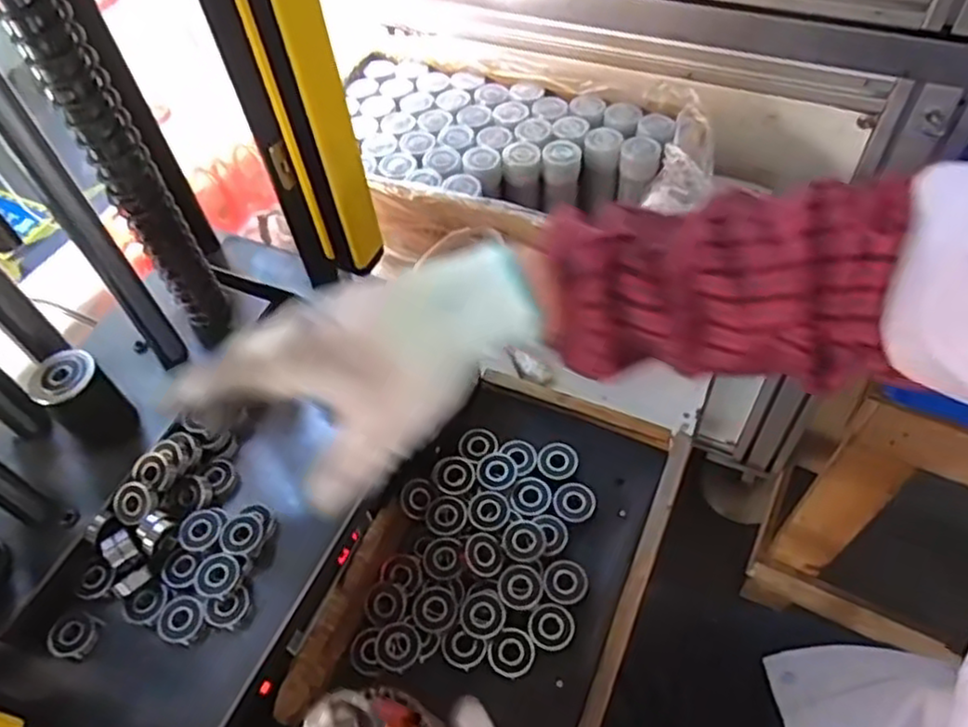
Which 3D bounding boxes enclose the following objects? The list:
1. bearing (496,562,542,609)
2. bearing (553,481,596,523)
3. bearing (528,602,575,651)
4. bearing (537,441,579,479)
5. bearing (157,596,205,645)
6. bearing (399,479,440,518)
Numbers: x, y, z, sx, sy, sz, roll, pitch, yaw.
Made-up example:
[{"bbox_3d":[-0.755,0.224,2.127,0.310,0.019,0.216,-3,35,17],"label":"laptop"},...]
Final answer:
[{"bbox_3d":[0.025,0.157,0.497,0.031,0.006,0.030,-2,55,2],"label":"bearing"},{"bbox_3d":[0.069,0.106,0.537,0.031,0.004,0.032,-2,55,2],"label":"bearing"},{"bbox_3d":[0.047,0.182,0.488,0.030,0.004,0.030,-2,55,2],"label":"bearing"},{"bbox_3d":[0.058,0.077,0.557,0.032,0.004,0.030,-2,55,2],"label":"bearing"},{"bbox_3d":[-0.173,0.146,0.401,0.026,0.005,0.025,-2,55,2],"label":"bearing"},{"bbox_3d":[-0.051,0.103,0.542,0.026,0.007,0.030,27,61,21],"label":"bearing"}]

